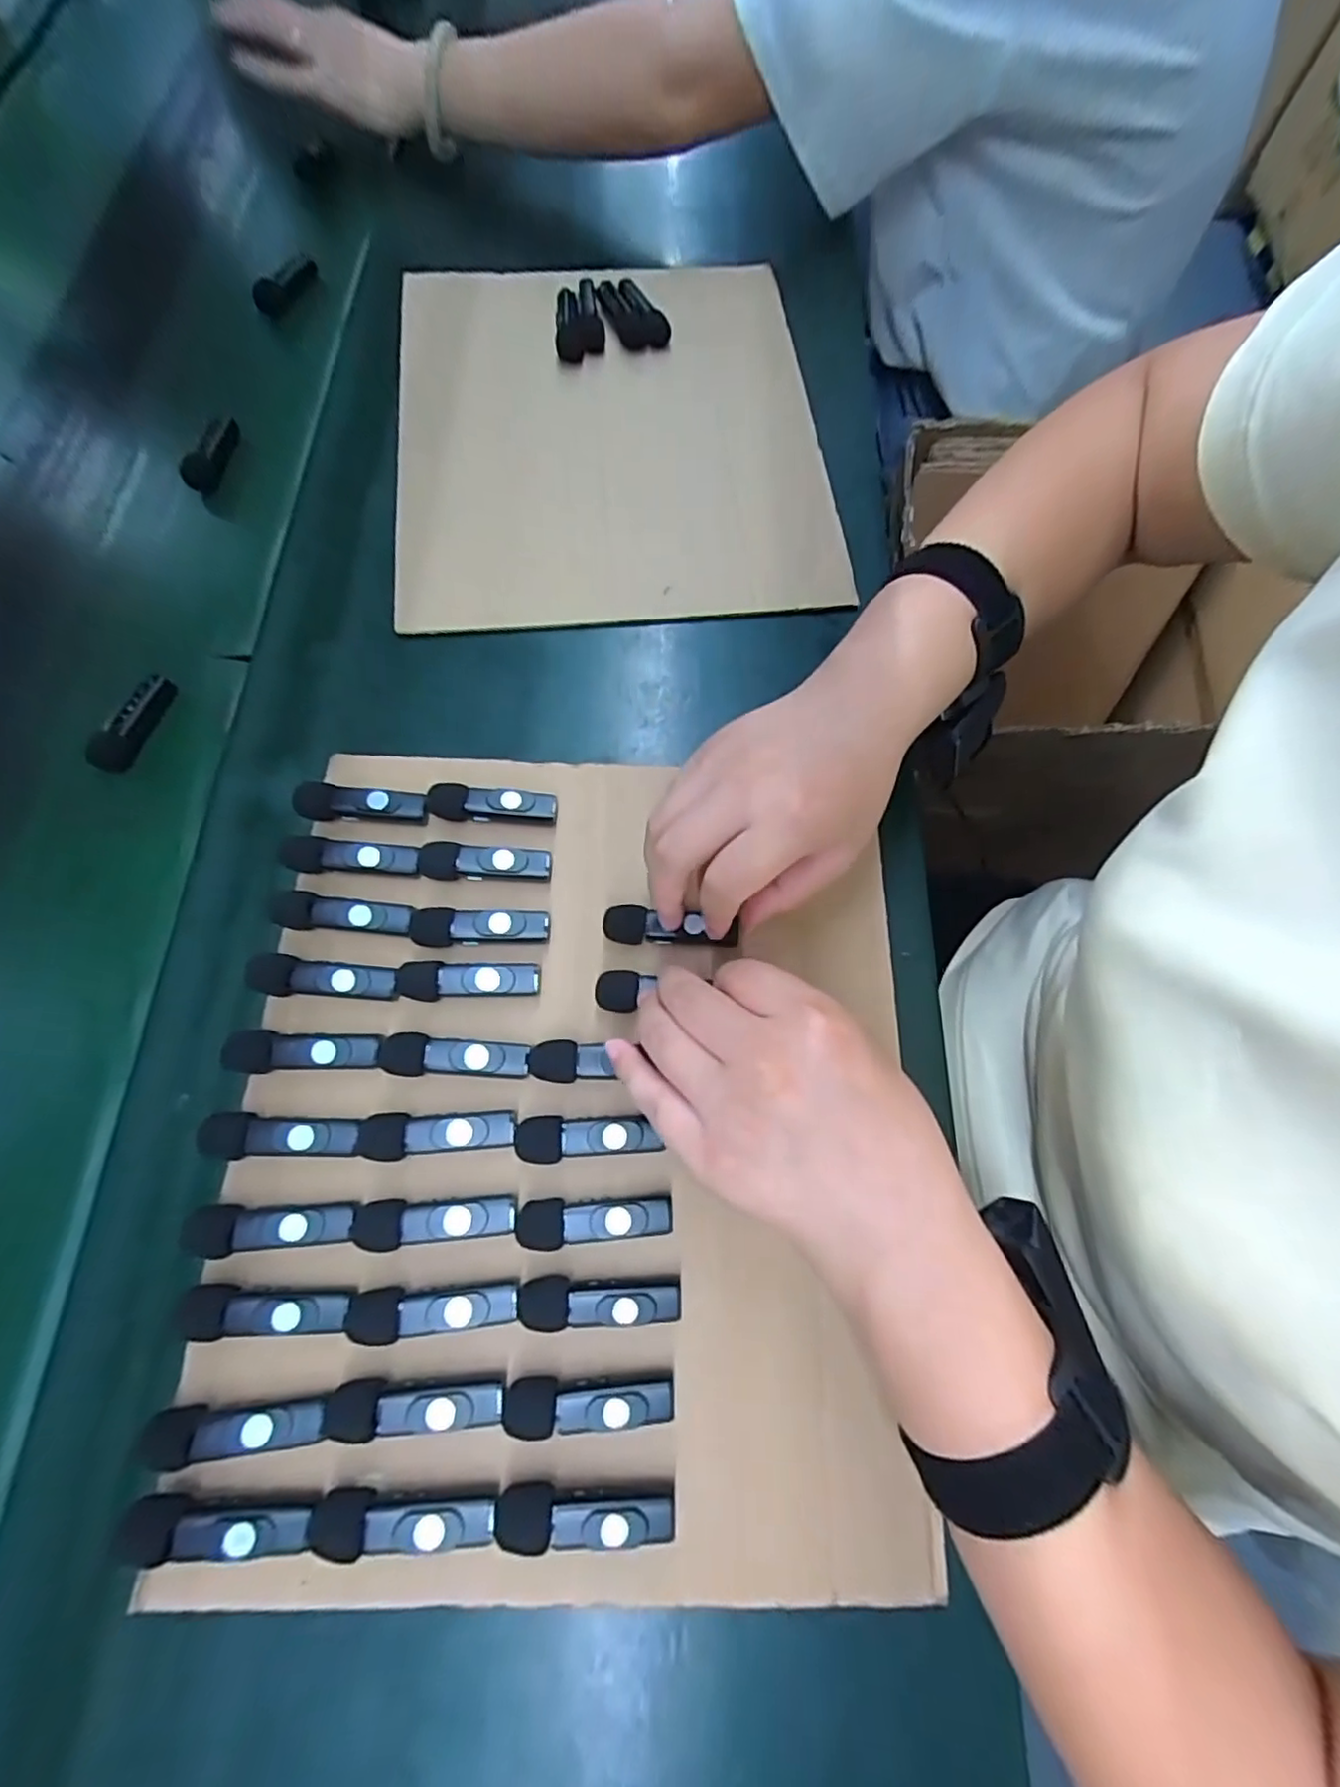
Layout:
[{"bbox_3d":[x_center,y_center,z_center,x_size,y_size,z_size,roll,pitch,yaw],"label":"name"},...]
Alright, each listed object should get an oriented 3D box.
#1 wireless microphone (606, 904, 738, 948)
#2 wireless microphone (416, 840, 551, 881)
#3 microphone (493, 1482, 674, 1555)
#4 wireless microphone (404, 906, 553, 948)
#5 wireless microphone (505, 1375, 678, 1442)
[{"bbox_3d":[0.000,0.017,0.313,0.065,0.011,0.018,7,71,0],"label":"wireless microphone"},{"bbox_3d":[-0.093,-0.016,0.319,0.065,0.011,0.017,1,71,1],"label":"wireless microphone"},{"bbox_3d":[-0.031,0.232,0.239,0.065,0.013,0.016,1,71,1],"label":"microphone"},{"bbox_3d":[-0.092,0.016,0.309,0.065,0.009,0.018,0,71,1],"label":"wireless microphone"},{"bbox_3d":[-0.031,0.199,0.250,0.064,0.014,0.017,-1,71,1],"label":"wireless microphone"}]

